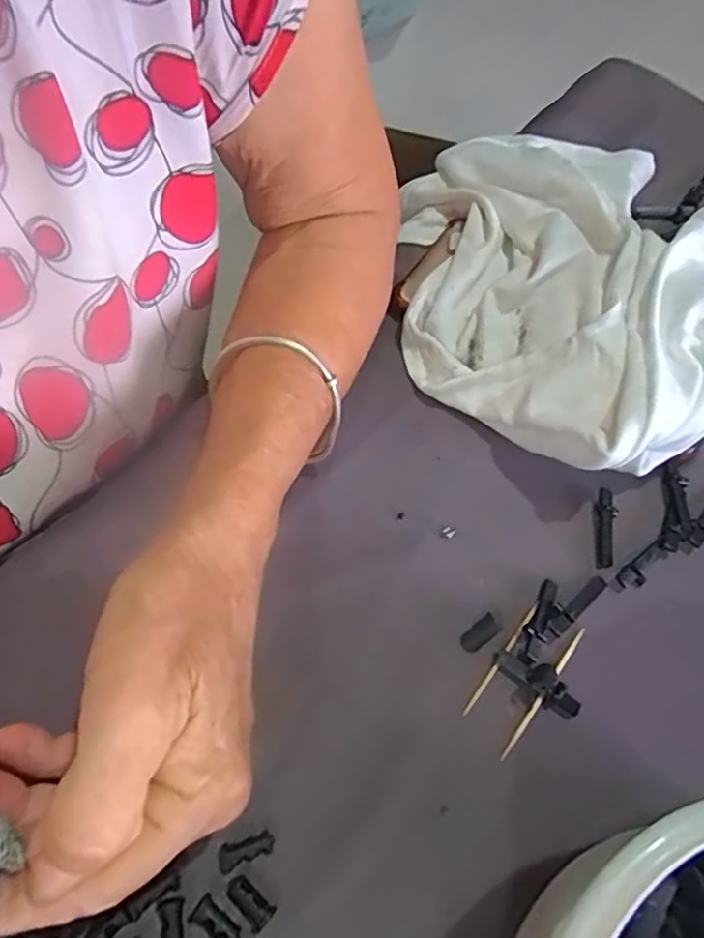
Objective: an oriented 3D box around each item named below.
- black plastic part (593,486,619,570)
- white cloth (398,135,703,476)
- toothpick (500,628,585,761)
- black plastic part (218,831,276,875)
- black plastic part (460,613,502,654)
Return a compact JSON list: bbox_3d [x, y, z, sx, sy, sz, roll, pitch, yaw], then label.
[{"bbox_3d":[0.112,0.026,0.273,0.010,0.006,0.035,12,62,3],"label":"black plastic part"},{"bbox_3d":[0.113,-0.111,0.317,0.201,0.055,0.226,-27,67,-17],"label":"white cloth"},{"bbox_3d":[0.076,0.086,0.241,0.004,0.005,0.062,36,66,15],"label":"toothpick"},{"bbox_3d":[-0.036,0.129,0.208,0.019,0.007,0.008,-18,64,-13],"label":"black plastic part"},{"bbox_3d":[0.051,0.066,0.247,0.016,0.005,0.008,-34,69,-19],"label":"black plastic part"}]

